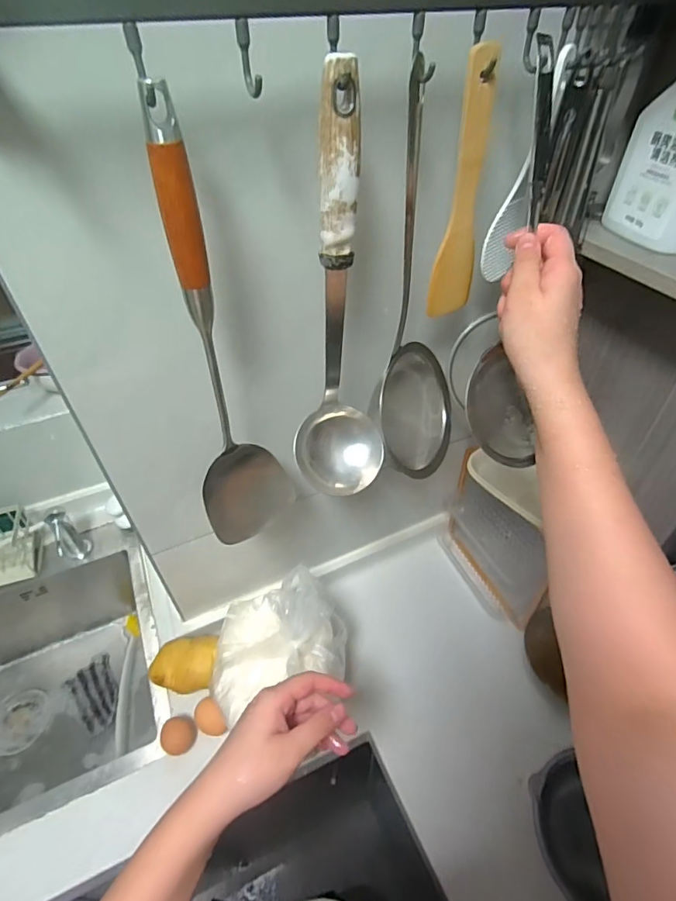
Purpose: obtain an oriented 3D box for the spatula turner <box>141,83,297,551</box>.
[{"bbox_3d":[-0.094,-0.061,0.385,0.082,0.368,0.057,-10,45,-8],"label":"spatula turner"}]

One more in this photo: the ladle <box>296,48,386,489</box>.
[{"bbox_3d":[-0.001,-0.101,0.398,0.083,0.341,0.061,0,45,2],"label":"ladle"}]

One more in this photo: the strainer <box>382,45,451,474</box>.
[{"bbox_3d":[0.093,-0.144,0.477,0.078,0.374,0.110,11,46,13],"label":"strainer"}]

